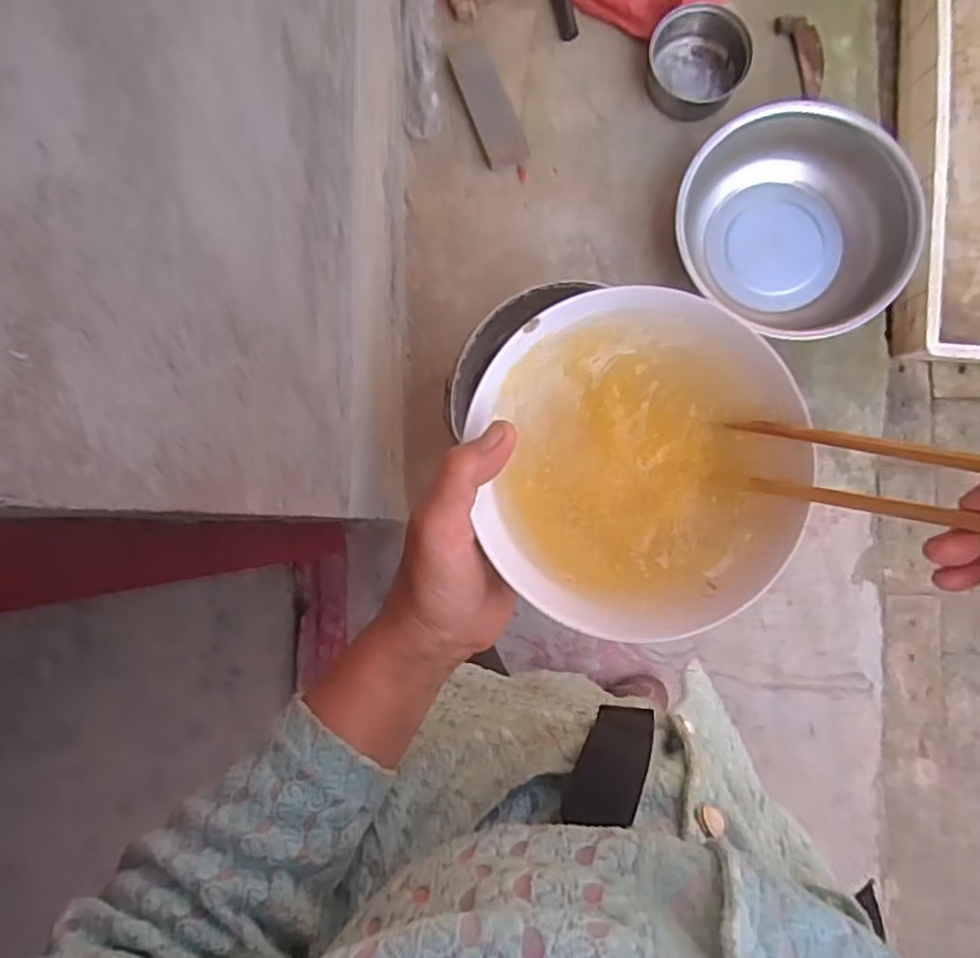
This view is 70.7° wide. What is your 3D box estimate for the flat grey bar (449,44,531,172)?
[{"bbox_3d":[-0.005,-0.637,1.183,0.068,0.023,0.211,-24,87,1],"label":"flat grey bar"}]

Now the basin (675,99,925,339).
[{"bbox_3d":[0.500,-0.429,1.161,0.370,0.137,0.338,0,87,2],"label":"basin"}]

